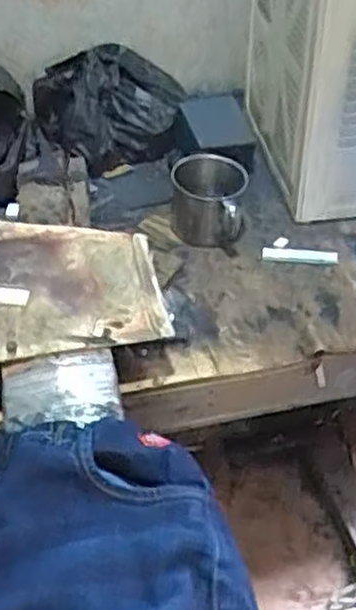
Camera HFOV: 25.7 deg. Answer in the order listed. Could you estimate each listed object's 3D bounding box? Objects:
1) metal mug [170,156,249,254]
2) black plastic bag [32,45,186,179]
[{"bbox_3d":[0.033,-0.114,0.863,0.099,0.073,0.072,19,46,20],"label":"metal mug"},{"bbox_3d":[-0.085,-0.251,0.974,0.183,0.110,0.118,-8,43,-8],"label":"black plastic bag"}]

